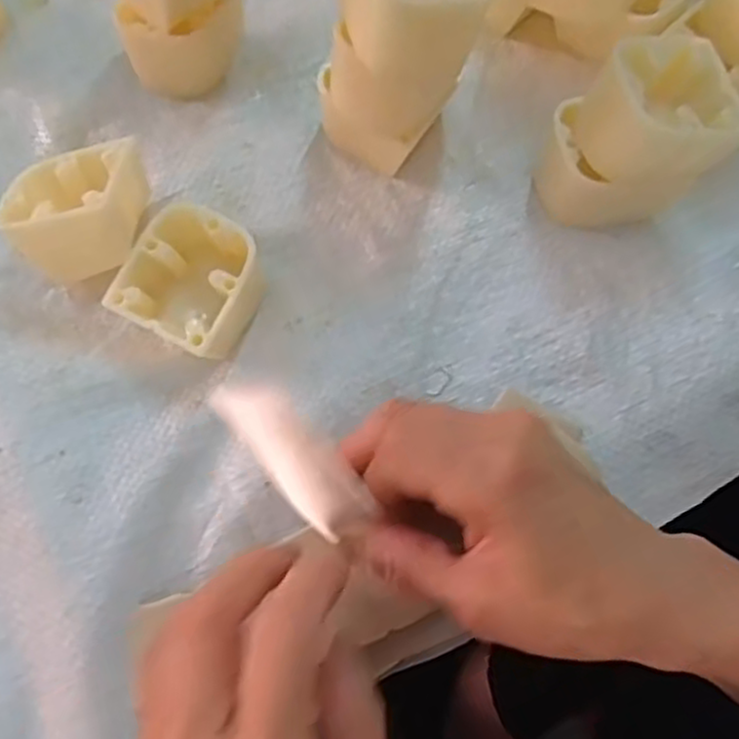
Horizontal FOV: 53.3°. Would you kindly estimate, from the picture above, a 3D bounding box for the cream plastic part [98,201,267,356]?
[{"bbox_3d":[-0.074,-0.036,0.314,0.053,0.031,0.055,28,73,10],"label":"cream plastic part"}]

